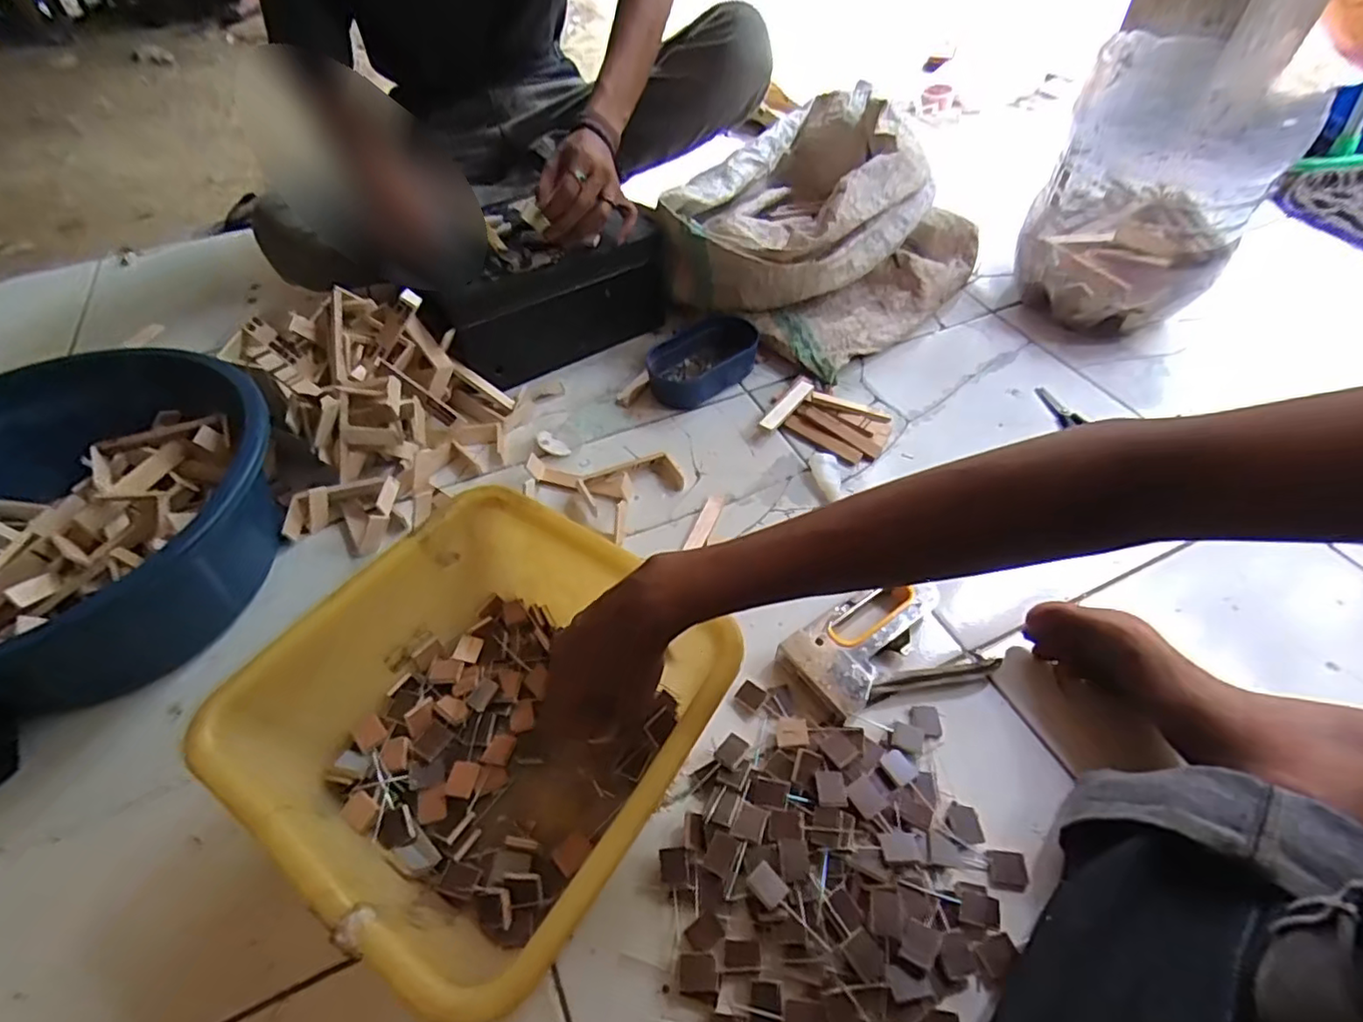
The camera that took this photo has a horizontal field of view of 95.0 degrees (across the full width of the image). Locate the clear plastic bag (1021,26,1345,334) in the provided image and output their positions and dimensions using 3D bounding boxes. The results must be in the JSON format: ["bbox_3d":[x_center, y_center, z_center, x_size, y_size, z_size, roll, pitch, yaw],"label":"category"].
[{"bbox_3d":[0.560,-0.376,0.776,0.156,0.294,0.207,-15,51,-12],"label":"clear plastic bag"}]

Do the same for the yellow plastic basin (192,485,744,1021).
[{"bbox_3d":[-0.136,0.144,0.446,0.276,0.125,0.276,1,48,-1],"label":"yellow plastic basin"}]

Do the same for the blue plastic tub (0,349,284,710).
[{"bbox_3d":[-0.524,0.017,0.556,0.299,0.137,0.339,36,59,27],"label":"blue plastic tub"}]

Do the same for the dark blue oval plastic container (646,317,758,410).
[{"bbox_3d":[0.029,-0.186,0.782,0.147,0.055,0.095,-12,51,-10],"label":"dark blue oval plastic container"}]

